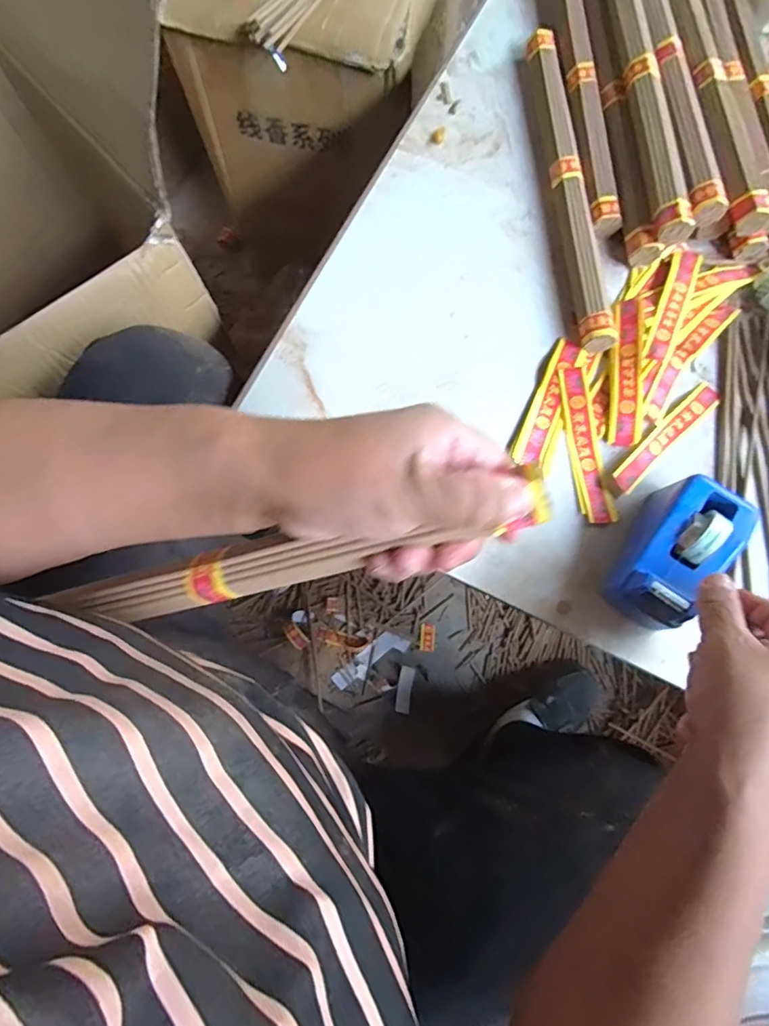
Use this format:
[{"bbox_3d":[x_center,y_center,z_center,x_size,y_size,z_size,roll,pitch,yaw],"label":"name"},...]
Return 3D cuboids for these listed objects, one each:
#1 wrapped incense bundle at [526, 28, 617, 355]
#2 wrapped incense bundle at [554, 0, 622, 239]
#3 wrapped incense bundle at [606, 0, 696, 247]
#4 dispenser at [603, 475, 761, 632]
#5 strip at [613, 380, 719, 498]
[{"bbox_3d":[0.155,-0.276,0.440,0.030,0.024,0.296,-4,76,-2],"label":"wrapped incense bundle"},{"bbox_3d":[0.180,-0.395,0.478,0.028,0.028,0.315,-2,76,-1],"label":"wrapped incense bundle"},{"bbox_3d":[0.222,-0.369,0.453,0.030,0.030,0.312,-3,76,-1],"label":"wrapped incense bundle"},{"bbox_3d":[0.202,0.029,0.364,0.057,0.055,0.101,35,78,8],"label":"dispenser"},{"bbox_3d":[0.223,-0.061,0.413,0.119,0.005,0.021,-42,80,-10],"label":"strip"}]

